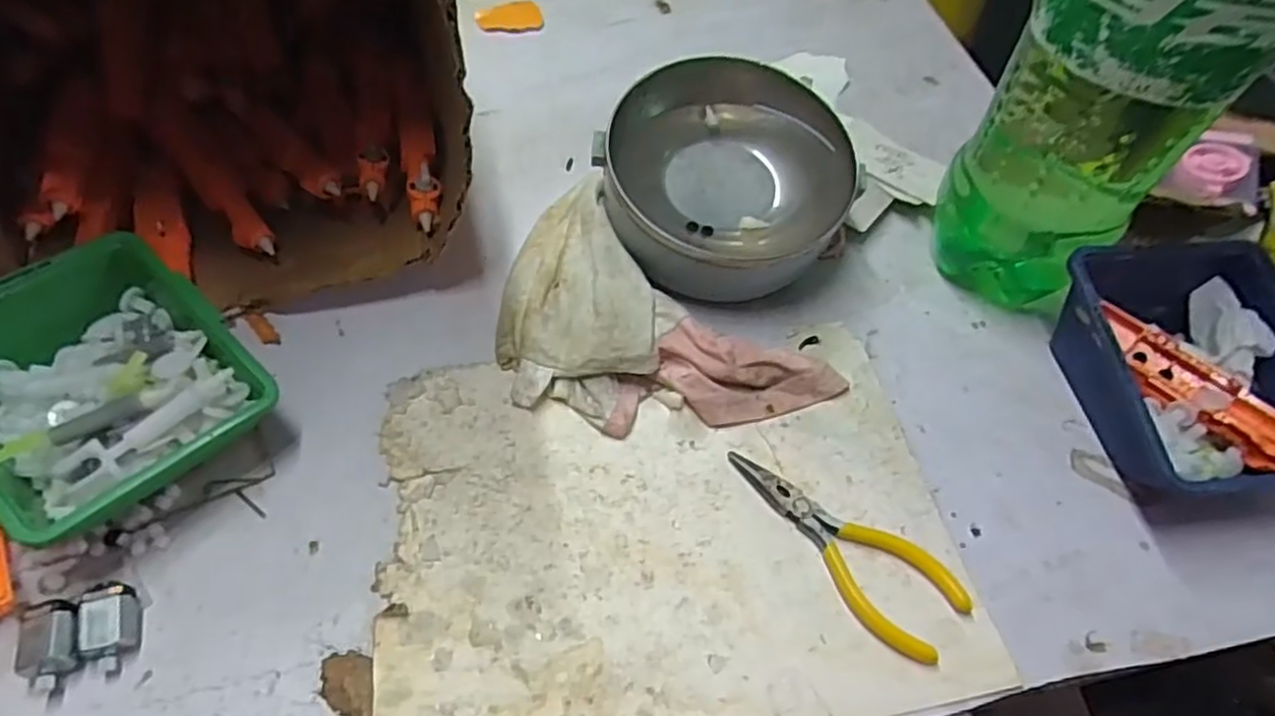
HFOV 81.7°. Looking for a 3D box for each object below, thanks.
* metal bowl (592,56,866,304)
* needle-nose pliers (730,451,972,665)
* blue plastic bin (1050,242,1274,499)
[{"bbox_3d":[0.055,-0.109,0.446,0.144,0.075,0.144,3,56,-4],"label":"metal bowl"},{"bbox_3d":[0.096,0.089,0.358,0.126,0.008,0.047,36,60,21],"label":"needle-nose pliers"},{"bbox_3d":[0.301,0.012,0.404,0.117,0.067,0.137,-4,55,-6],"label":"blue plastic bin"}]

